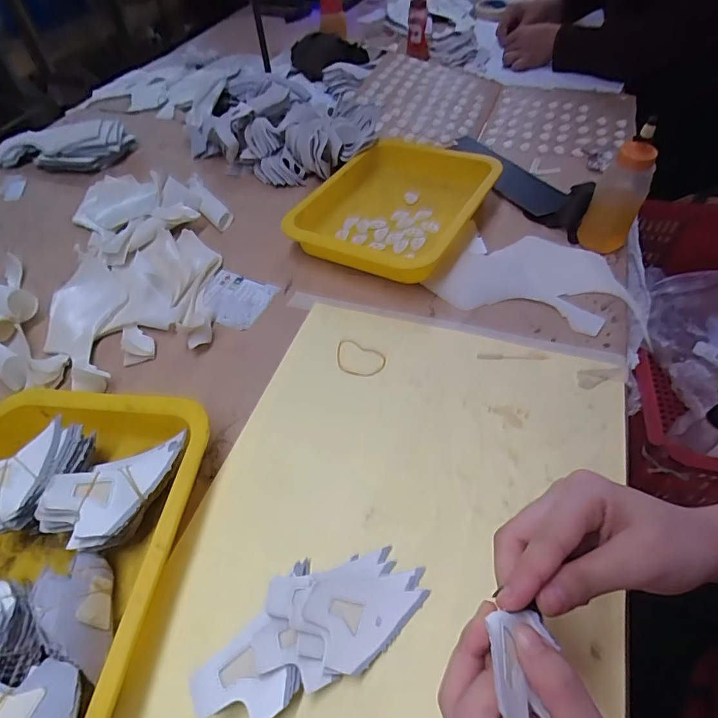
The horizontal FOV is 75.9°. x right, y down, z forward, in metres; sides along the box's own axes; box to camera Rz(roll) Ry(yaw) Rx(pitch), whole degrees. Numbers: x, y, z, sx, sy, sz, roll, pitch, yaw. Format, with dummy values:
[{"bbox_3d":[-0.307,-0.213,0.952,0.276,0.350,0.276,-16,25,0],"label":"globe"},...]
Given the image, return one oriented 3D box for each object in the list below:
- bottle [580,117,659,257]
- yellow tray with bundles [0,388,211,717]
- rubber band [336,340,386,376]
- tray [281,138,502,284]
[{"bbox_3d":[0.282,-0.180,0.499,0.042,0.128,0.041,-4,52,1],"label":"bottle"},{"bbox_3d":[-0.230,0.137,0.324,0.199,0.058,0.251,3,52,6],"label":"yellow tray with bundles"},{"bbox_3d":[0.002,-0.002,0.459,0.050,0.005,0.045,4,53,5],"label":"rubber band"},{"bbox_3d":[0.046,-0.190,0.581,0.194,0.049,0.257,23,57,20],"label":"tray"}]

